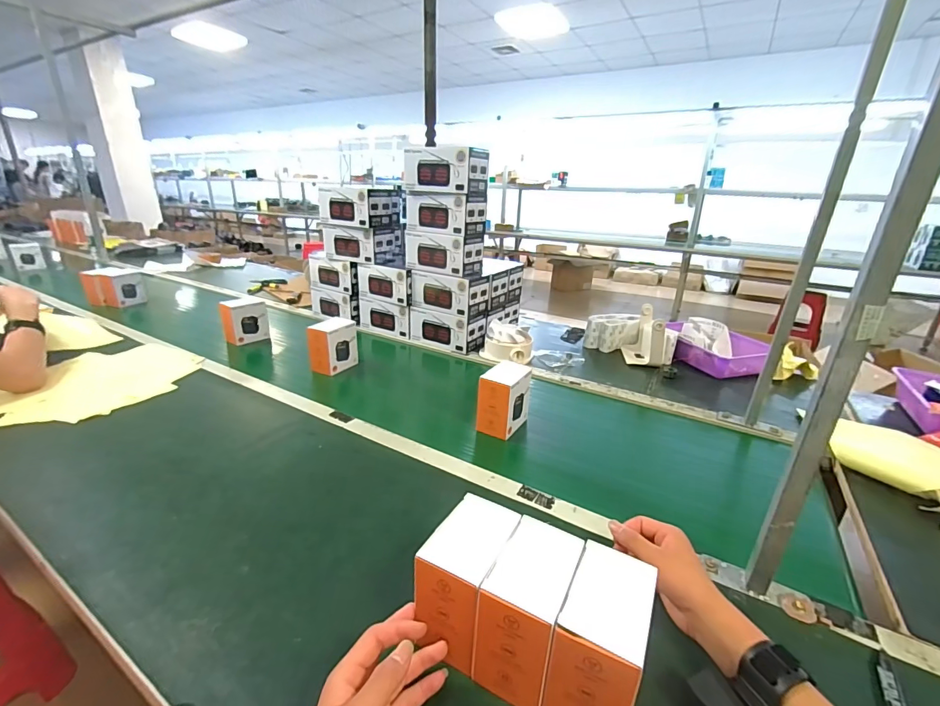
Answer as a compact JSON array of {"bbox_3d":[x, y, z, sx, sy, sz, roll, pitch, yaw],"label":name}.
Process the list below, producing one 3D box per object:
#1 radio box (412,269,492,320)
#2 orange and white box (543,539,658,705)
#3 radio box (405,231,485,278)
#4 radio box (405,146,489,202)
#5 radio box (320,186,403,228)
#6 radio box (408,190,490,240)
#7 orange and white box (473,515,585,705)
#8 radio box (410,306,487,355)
[{"bbox_3d":[-0.055,-0.173,1.171,0.196,0.104,0.104,14,24,28],"label":"radio box"},{"bbox_3d":[0.111,0.243,0.357,0.062,0.100,0.106,13,26,23],"label":"orange and white box"},{"bbox_3d":[-0.076,-0.278,1.154,0.204,0.102,0.102,14,24,28],"label":"radio box"},{"bbox_3d":[-0.061,-0.459,1.071,0.209,0.110,0.096,12,23,24],"label":"radio box"},{"bbox_3d":[-0.321,-0.440,1.252,0.186,0.098,0.171,12,23,24],"label":"radio box"},{"bbox_3d":[-0.066,-0.371,1.118,0.205,0.098,0.094,14,24,28],"label":"radio box"},{"bbox_3d":[0.055,0.232,0.386,0.064,0.101,0.107,12,24,25],"label":"orange and white box"},{"bbox_3d":[-0.062,-0.075,1.199,0.206,0.096,0.099,14,24,28],"label":"radio box"}]

